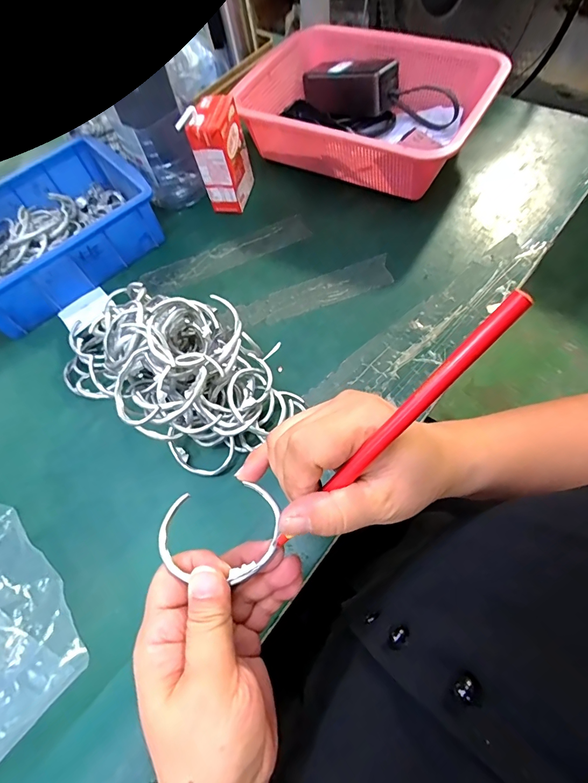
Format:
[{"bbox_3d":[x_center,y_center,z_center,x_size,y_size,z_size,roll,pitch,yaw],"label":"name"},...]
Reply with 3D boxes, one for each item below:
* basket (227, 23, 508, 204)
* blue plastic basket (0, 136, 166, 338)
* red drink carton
[{"bbox_3d":[0.093,-0.371,0.503,0.295,0.093,0.214,28,69,19],"label":"basket"},{"bbox_3d":[-0.305,-0.197,0.480,0.246,0.066,0.174,-40,66,-14],"label":"blue plastic basket"},{"bbox_3d":[-0.089,-0.291,0.474,0.044,0.104,0.078,12,66,12],"label":"red drink carton"}]

